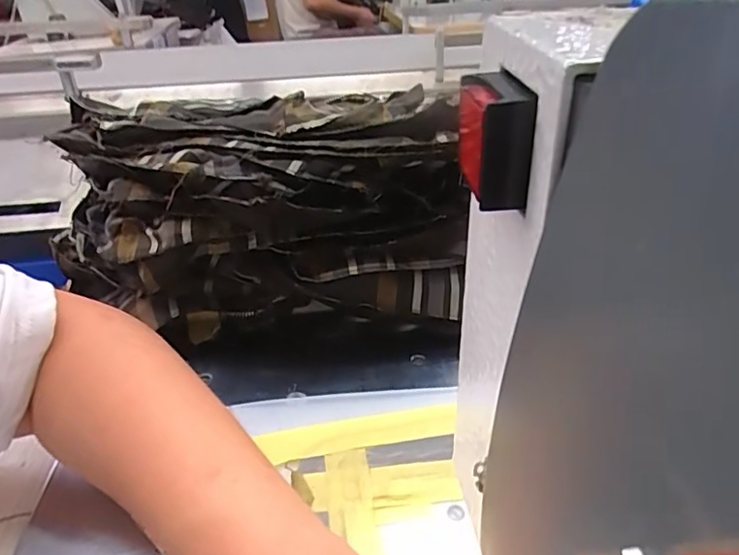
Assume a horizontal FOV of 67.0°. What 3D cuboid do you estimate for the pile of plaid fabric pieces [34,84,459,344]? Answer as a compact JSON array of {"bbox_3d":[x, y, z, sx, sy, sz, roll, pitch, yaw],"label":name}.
[{"bbox_3d":[-0.086,-0.038,0.414,0.326,0.154,0.113,4,33,8],"label":"pile of plaid fabric pieces"}]

